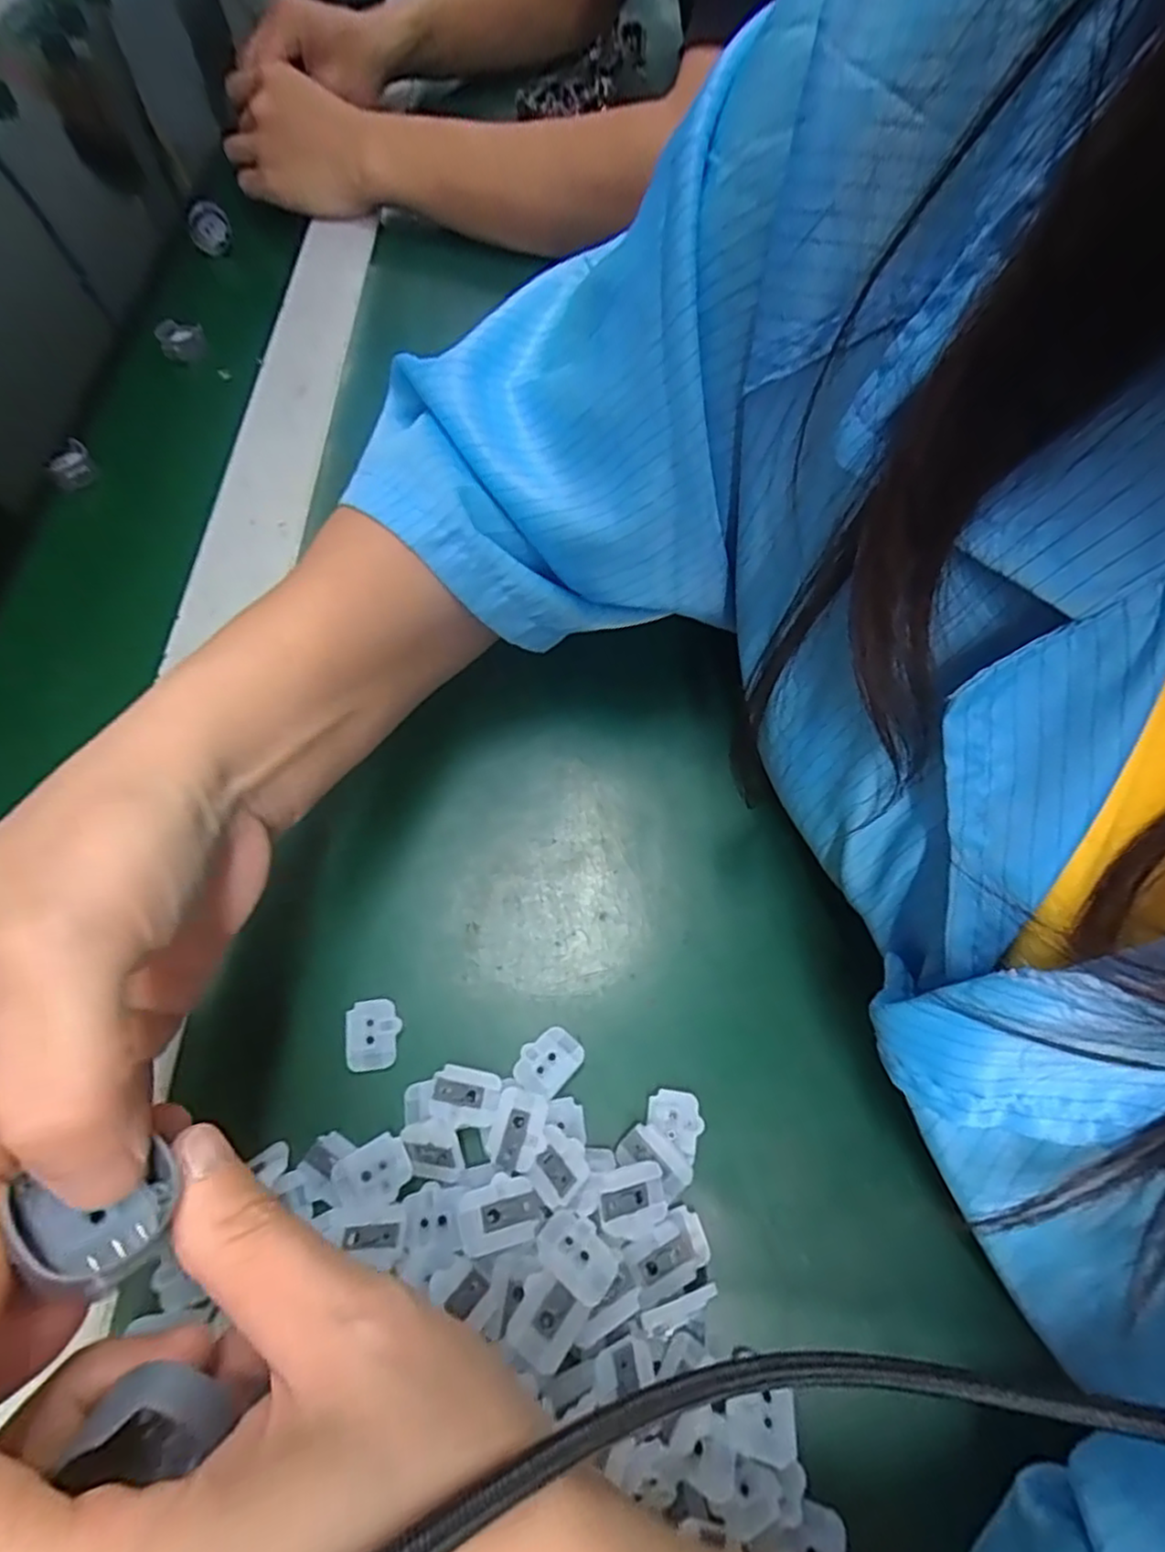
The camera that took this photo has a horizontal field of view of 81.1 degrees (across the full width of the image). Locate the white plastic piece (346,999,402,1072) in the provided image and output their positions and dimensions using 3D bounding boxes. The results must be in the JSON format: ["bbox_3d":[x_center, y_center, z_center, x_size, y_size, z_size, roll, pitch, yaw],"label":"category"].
[{"bbox_3d":[-0.069,0.085,0.226,0.018,0.005,0.021,-11,62,-6],"label":"white plastic piece"}]

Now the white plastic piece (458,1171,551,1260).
[{"bbox_3d":[-0.022,0.121,0.189,0.023,0.005,0.017,-14,56,-24],"label":"white plastic piece"}]

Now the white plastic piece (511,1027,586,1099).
[{"bbox_3d":[-0.011,0.092,0.222,0.017,0.004,0.021,40,68,19],"label":"white plastic piece"}]

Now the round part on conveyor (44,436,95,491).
[{"bbox_3d":[-0.282,-0.172,0.375,0.021,0.014,0.023,0,61,0],"label":"round part on conveyor"}]

